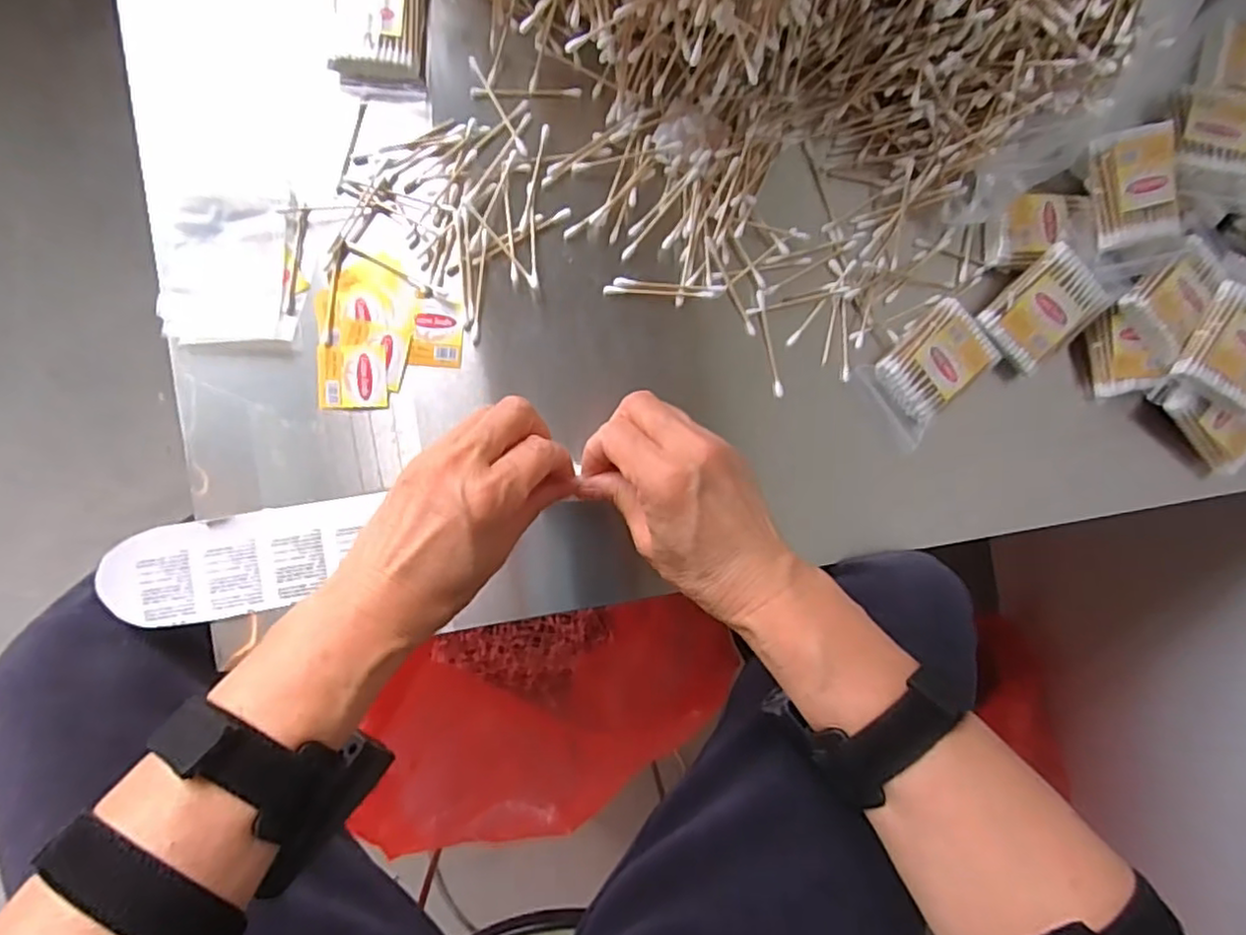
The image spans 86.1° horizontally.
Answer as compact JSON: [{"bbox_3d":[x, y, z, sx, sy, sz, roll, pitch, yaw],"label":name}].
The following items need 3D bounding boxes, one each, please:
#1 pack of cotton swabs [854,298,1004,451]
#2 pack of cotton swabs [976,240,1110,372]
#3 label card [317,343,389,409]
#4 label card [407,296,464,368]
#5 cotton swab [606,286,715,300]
[{"bbox_3d":[0.209,-0.065,0.446,0.088,0.018,0.062,-38,92,-7],"label":"pack of cotton swabs"},{"bbox_3d":[0.284,-0.105,0.447,0.075,0.014,0.054,-44,97,9],"label":"pack of cotton swabs"},{"bbox_3d":[-0.172,-0.058,0.424,0.042,0.005,0.040,-1,88,-7],"label":"label card"},{"bbox_3d":[-0.119,-0.087,0.430,0.032,0.004,0.043,5,87,-6],"label":"label card"},{"bbox_3d":[0.023,-0.116,0.440,0.071,0.008,0.006,2,87,-6],"label":"cotton swab"}]

